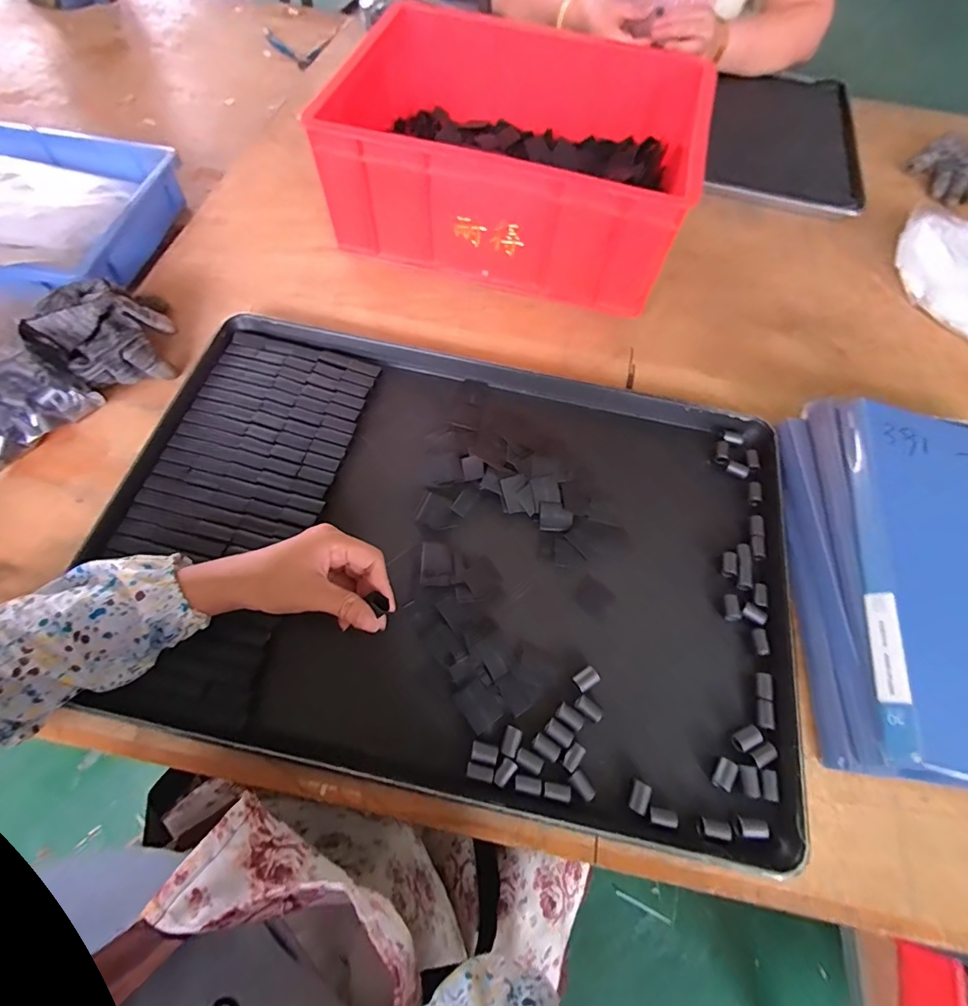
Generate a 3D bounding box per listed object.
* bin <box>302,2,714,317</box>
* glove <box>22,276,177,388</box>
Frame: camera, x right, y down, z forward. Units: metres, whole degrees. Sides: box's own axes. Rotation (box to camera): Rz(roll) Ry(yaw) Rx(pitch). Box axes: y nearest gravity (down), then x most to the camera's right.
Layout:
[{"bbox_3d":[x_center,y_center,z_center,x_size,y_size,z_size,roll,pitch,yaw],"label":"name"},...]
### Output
[{"bbox_3d":[0.044,-0.423,0.590,0.386,0.158,0.299,16,64,5],"label":"bin"},{"bbox_3d":[-0.379,-0.171,0.478,0.125,0.050,0.108,-40,72,-19],"label":"glove"}]

